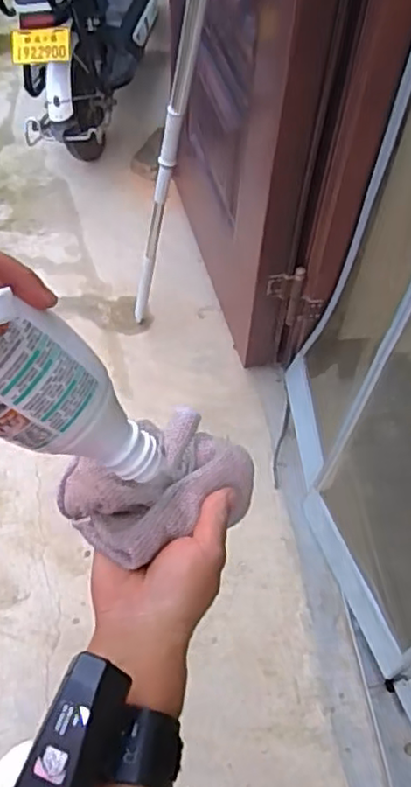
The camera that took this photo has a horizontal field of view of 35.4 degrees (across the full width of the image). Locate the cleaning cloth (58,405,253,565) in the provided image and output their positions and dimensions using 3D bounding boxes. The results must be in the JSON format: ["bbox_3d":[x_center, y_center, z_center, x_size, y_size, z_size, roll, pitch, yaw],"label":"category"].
[{"bbox_3d":[-0.034,0.062,0.453,0.124,0.062,0.088,-35,58,-20],"label":"cleaning cloth"}]

